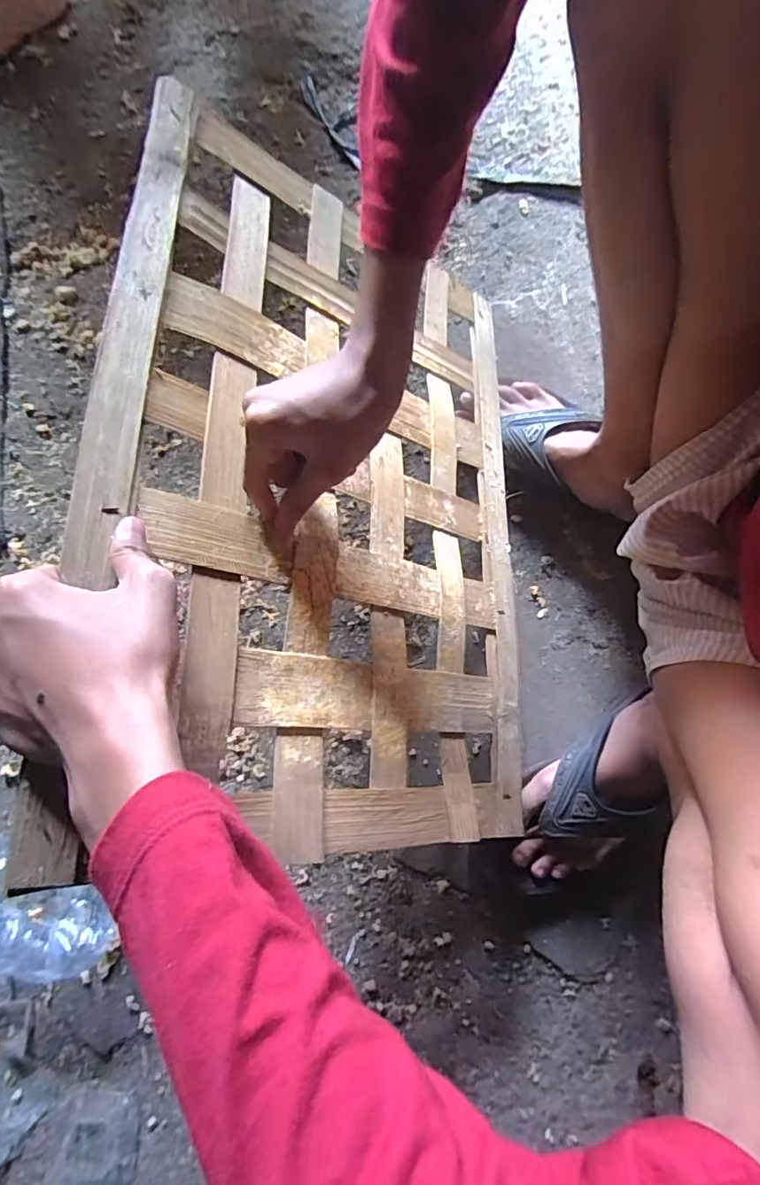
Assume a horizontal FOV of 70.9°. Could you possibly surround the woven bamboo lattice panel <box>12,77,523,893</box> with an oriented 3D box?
[{"bbox_3d":[-0.027,-0.092,0.404,0.345,0.014,0.527,14,68,-35],"label":"woven bamboo lattice panel"}]

